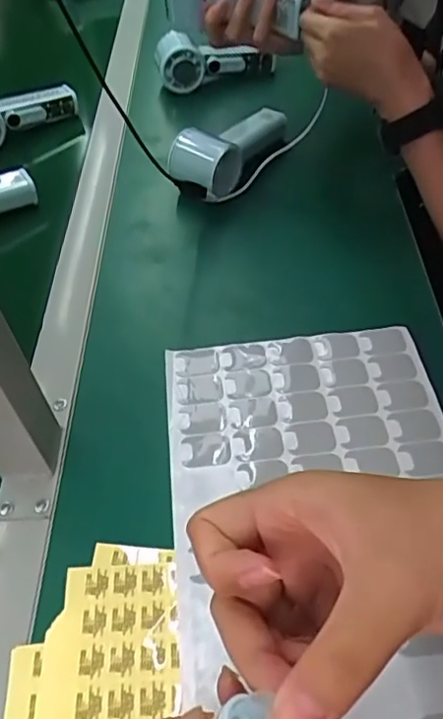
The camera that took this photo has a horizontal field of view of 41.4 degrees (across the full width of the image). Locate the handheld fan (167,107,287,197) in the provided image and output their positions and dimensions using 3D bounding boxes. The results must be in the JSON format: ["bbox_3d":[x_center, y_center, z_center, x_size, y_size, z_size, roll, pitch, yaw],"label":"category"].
[{"bbox_3d":[0.011,-0.238,0.649,0.086,0.060,0.185,15,38,17],"label":"handheld fan"}]

